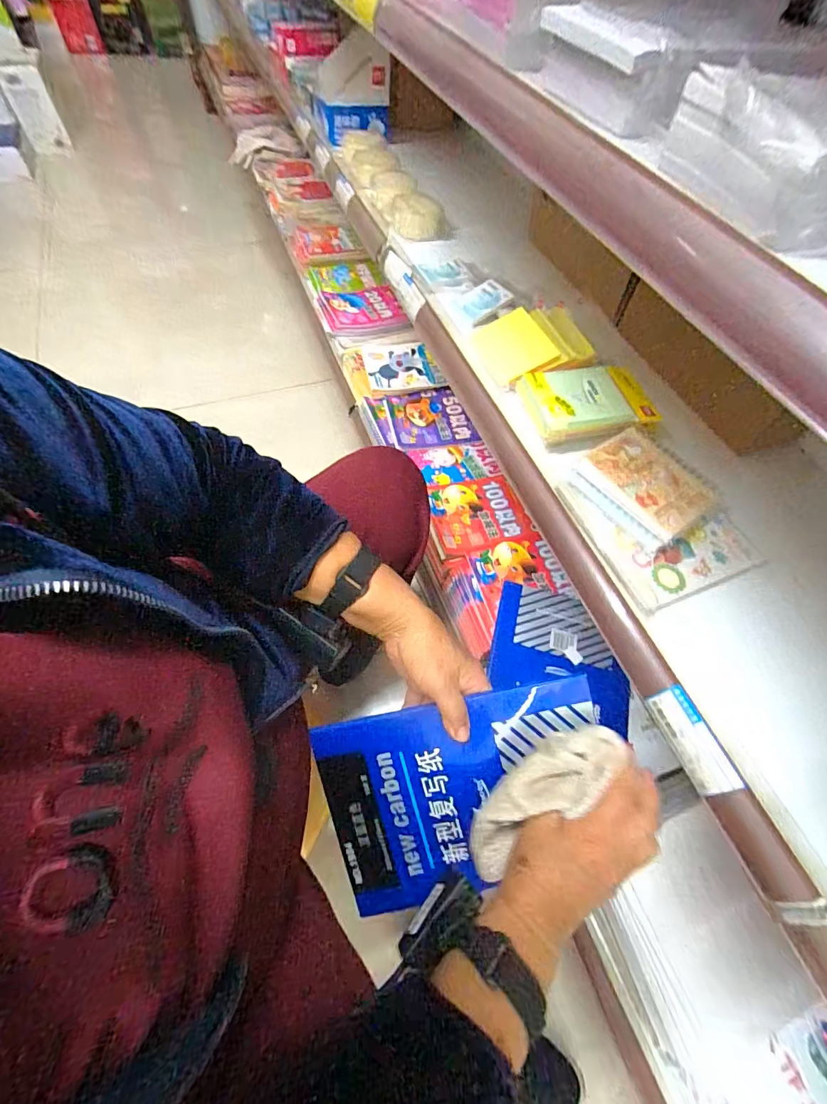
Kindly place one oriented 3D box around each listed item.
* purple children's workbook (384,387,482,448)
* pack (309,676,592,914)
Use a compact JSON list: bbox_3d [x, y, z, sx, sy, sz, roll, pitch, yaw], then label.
[{"bbox_3d":[0.030,-0.262,0.849,0.153,0.016,0.145,-8,60,-9],"label":"purple children's workbook"},{"bbox_3d":[0.045,0.224,0.394,0.248,0.014,0.179,-14,94,7],"label":"pack"}]

